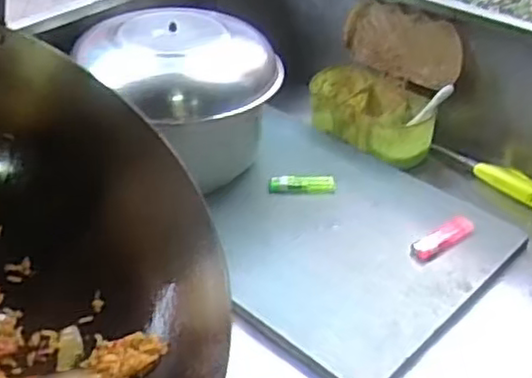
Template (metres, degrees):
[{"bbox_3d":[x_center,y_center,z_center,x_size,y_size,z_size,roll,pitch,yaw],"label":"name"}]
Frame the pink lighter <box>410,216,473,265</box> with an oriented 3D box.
[{"bbox_3d":[0.200,0.054,0.791,0.093,0.018,0.029,-26,44,-28],"label":"pink lighter"}]

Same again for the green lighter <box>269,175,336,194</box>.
[{"bbox_3d":[0.045,-0.007,0.863,0.080,0.016,0.020,1,38,3],"label":"green lighter"}]

